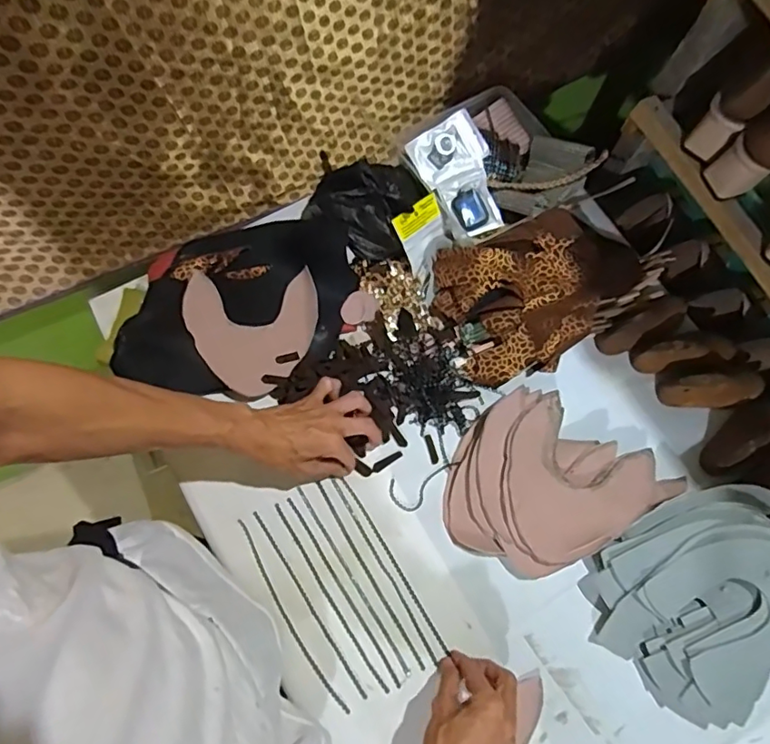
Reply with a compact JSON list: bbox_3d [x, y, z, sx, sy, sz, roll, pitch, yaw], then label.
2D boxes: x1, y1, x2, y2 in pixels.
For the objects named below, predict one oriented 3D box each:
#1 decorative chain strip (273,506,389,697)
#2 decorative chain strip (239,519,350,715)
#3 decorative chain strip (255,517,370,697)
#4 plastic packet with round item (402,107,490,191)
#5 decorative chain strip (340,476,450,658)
[{"bbox_3d":[-0.064,0.253,0.620,0.008,0.006,0.234,-32,75,-13],"label":"decorative chain strip"},{"bbox_3d":[-0.107,0.270,0.608,0.012,0.012,0.233,-31,75,-13],"label":"decorative chain strip"},{"bbox_3d":[-0.087,0.259,0.617,0.006,0.006,0.231,-32,75,-13],"label":"decorative chain strip"},{"bbox_3d":[0.086,-0.300,0.744,0.102,0.015,0.075,-31,96,-5],"label":"plastic packet with round item"},{"bbox_3d":[0.010,0.221,0.640,0.007,0.006,0.217,-30,75,-12],"label":"decorative chain strip"}]

